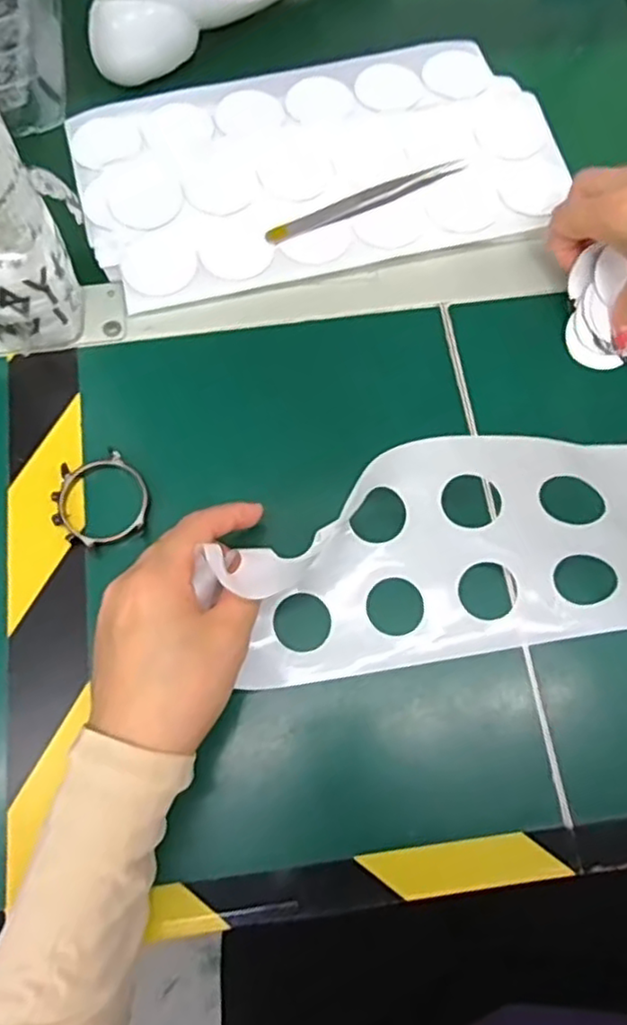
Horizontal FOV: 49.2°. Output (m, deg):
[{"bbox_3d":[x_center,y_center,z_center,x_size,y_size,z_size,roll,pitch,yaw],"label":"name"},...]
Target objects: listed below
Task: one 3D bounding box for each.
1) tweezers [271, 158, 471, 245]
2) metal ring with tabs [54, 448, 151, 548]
[{"bbox_3d":[0.032,-0.186,0.410,0.127,0.005,0.013,-25,71,-10],"label":"tweezers"},{"bbox_3d":[-0.109,-0.006,0.350,0.047,0.011,0.048,0,68,0],"label":"metal ring with tabs"}]

